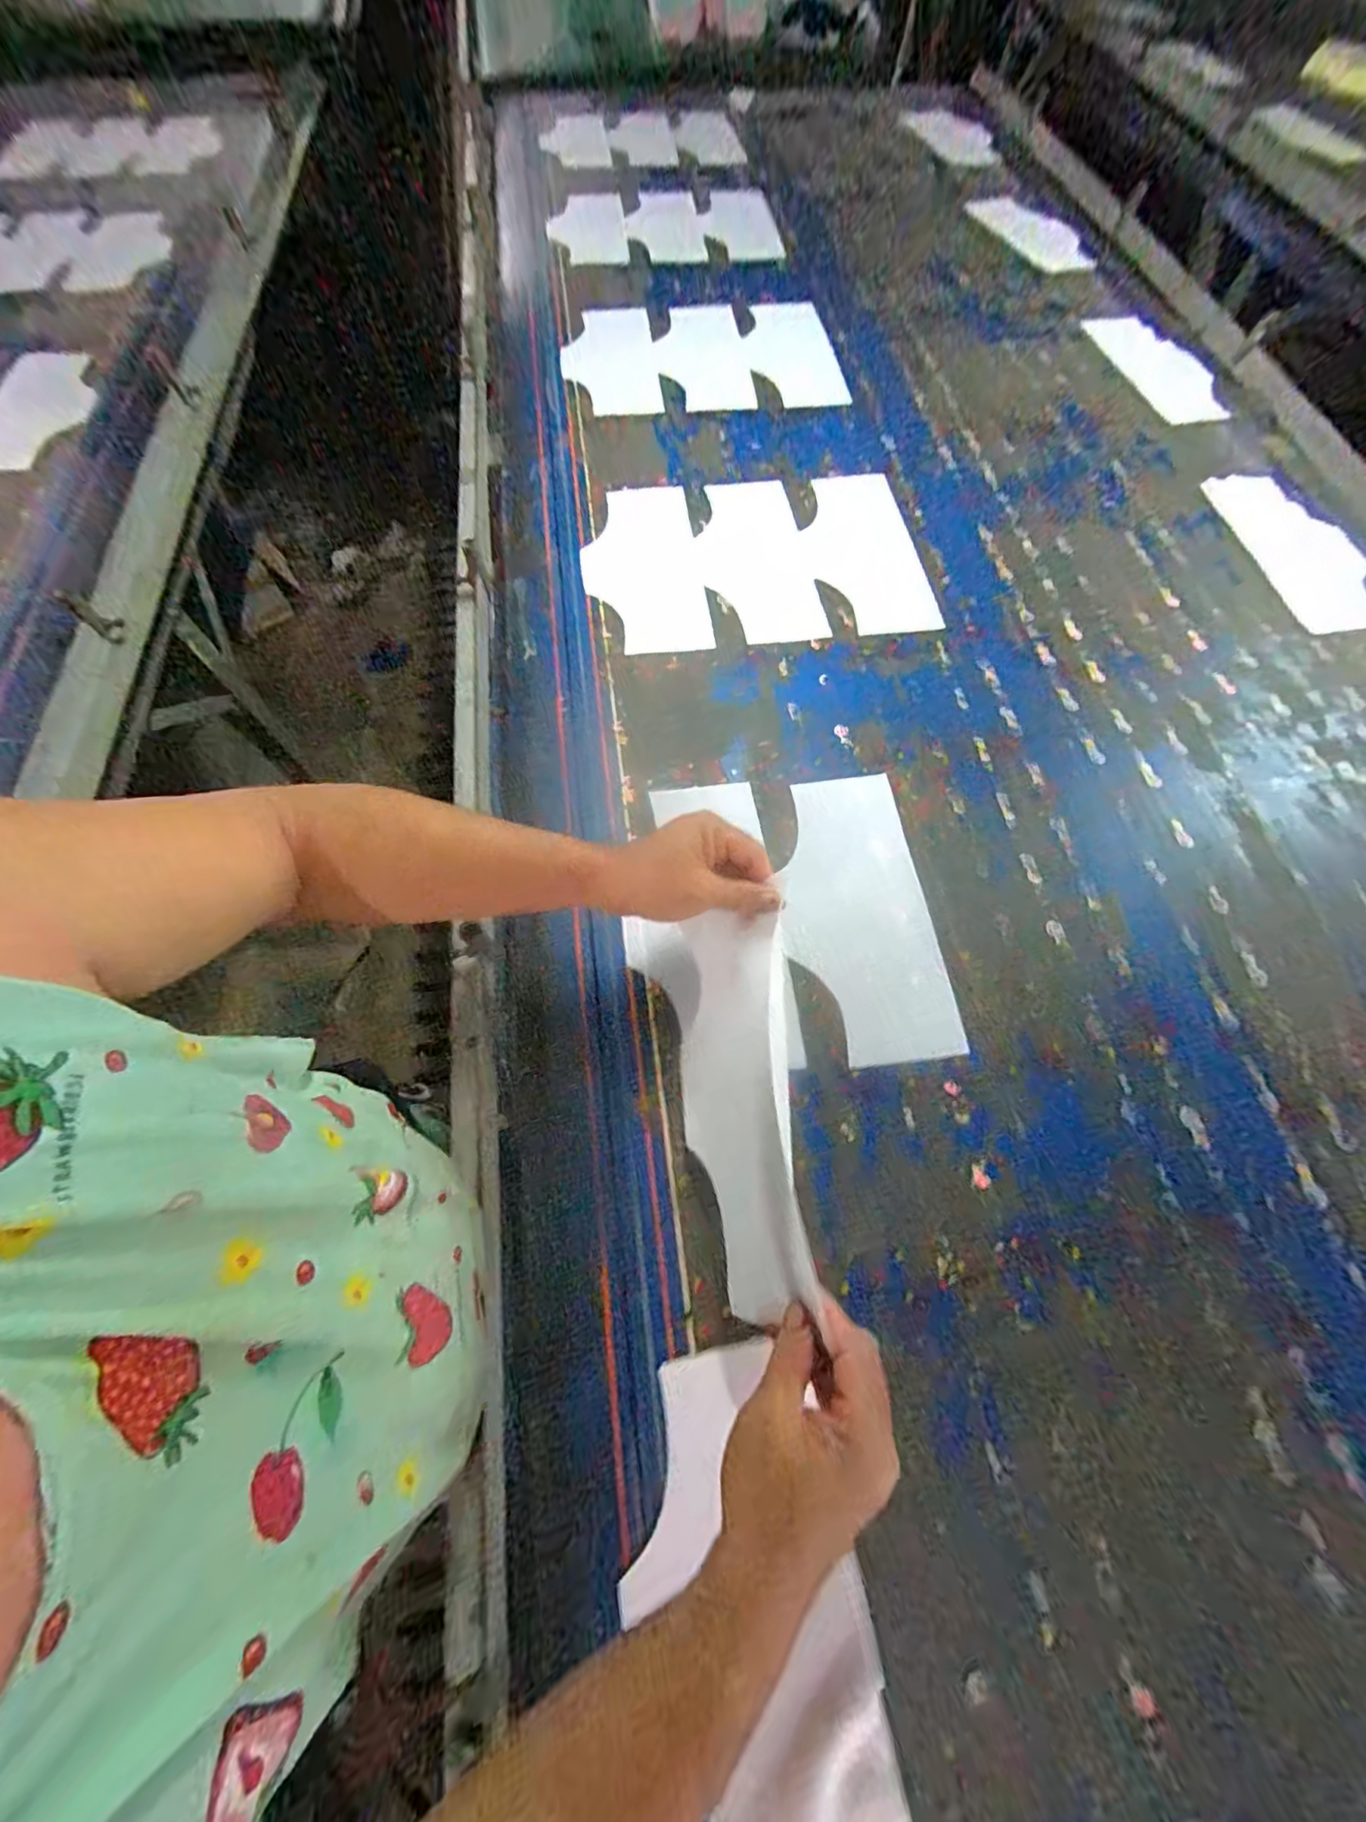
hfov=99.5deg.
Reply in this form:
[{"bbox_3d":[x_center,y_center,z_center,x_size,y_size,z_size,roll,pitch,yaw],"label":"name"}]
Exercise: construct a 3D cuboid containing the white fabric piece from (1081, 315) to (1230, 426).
[{"bbox_3d":[0.842,-0.964,1.027,0.171,0.011,0.330,-4,67,-6],"label":"white fabric piece"}]

